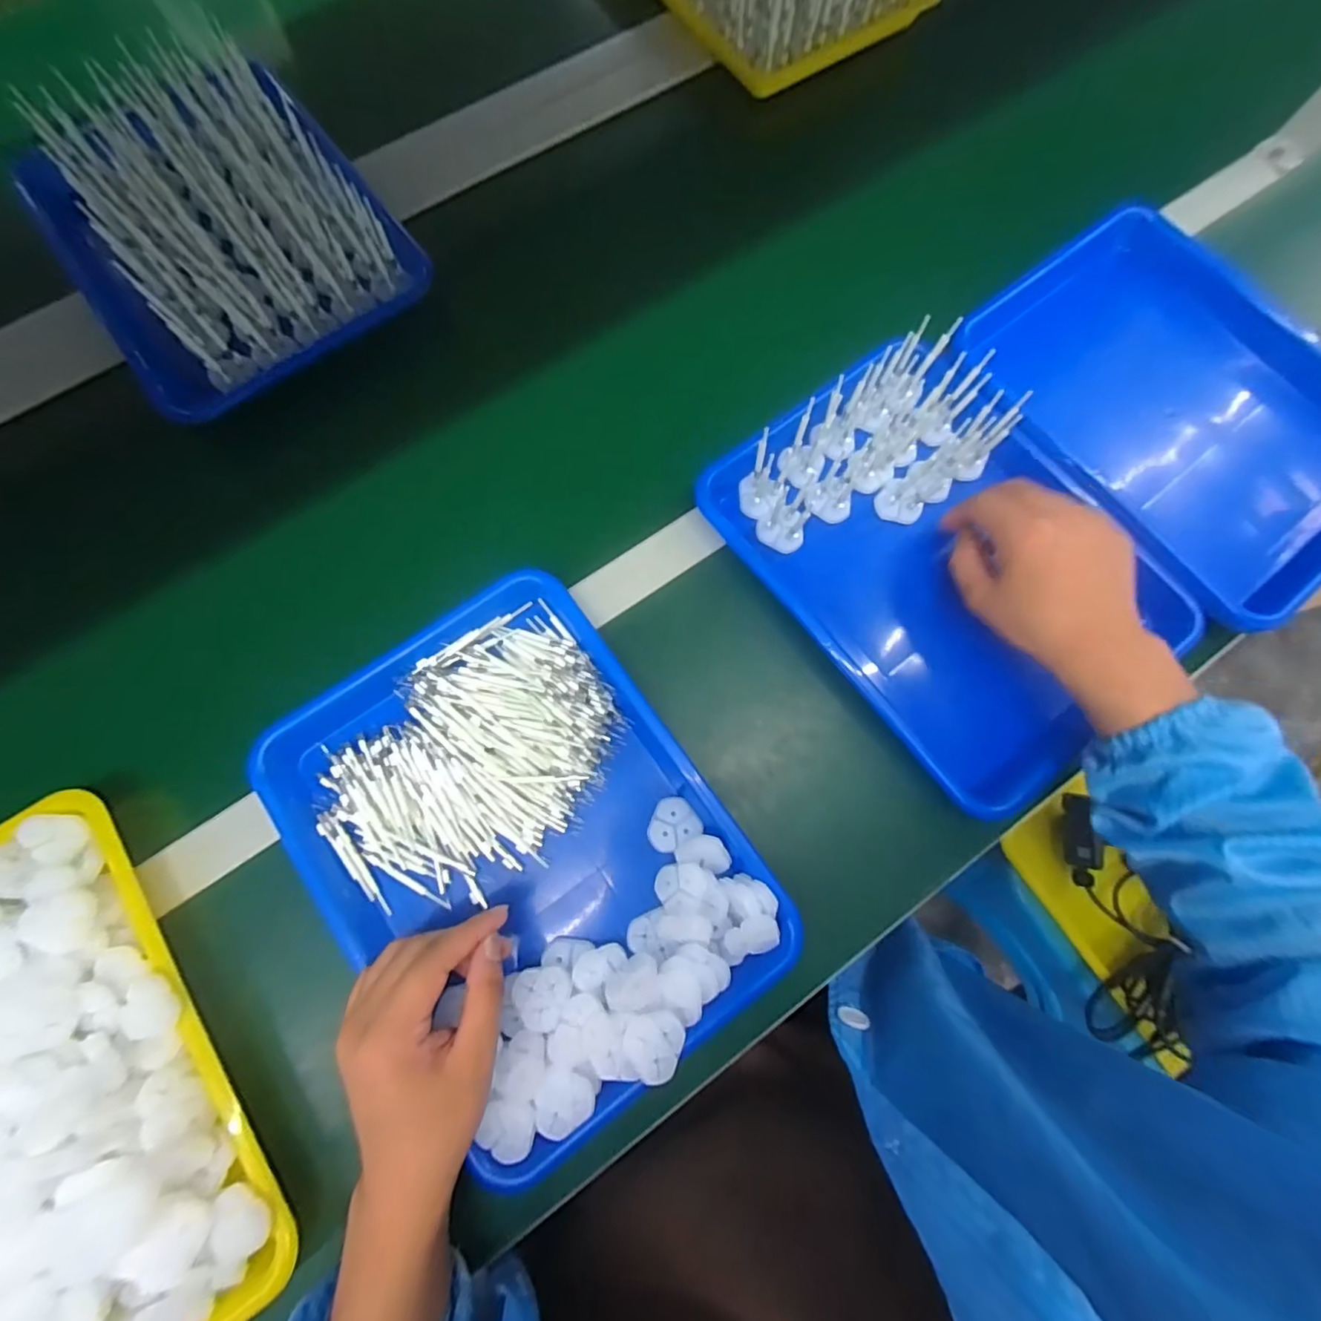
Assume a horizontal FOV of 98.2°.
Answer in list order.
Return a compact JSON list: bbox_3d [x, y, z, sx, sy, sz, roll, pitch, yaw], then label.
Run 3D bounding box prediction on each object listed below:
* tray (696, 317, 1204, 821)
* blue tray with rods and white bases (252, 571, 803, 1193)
[{"bbox_3d":[0.222,-0.083,0.440,0.249,0.059,0.334,-38,80,-9],"label":"tray"},{"bbox_3d":[-0.095,0.125,0.392,0.244,0.040,0.332,-34,79,-8],"label":"blue tray with rods and white bases"}]

